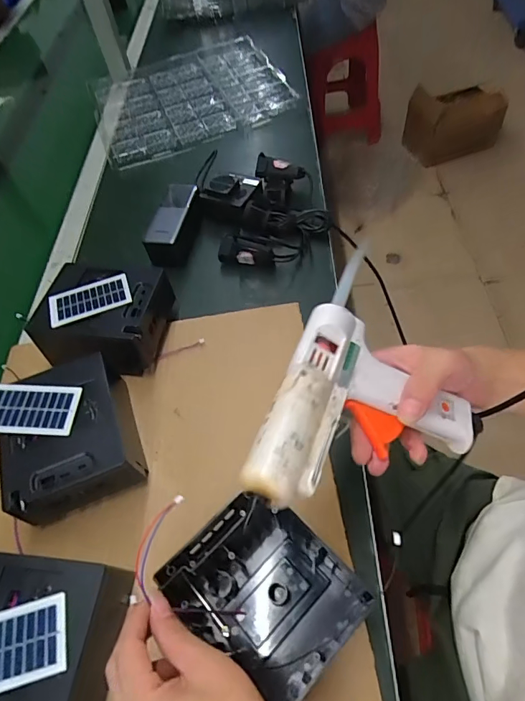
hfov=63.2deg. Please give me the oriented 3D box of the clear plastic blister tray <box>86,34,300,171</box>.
[{"bbox_3d":[-0.160,-0.536,0.902,0.397,0.033,0.358,-19,59,-1],"label":"clear plastic blister tray"}]

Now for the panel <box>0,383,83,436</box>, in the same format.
[{"bbox_3d":[-0.236,0.059,0.435,0.091,0.009,0.053,2,56,4],"label":"panel"}]

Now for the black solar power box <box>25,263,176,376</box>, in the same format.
[{"bbox_3d":[-0.197,-0.040,0.540,0.139,0.081,0.130,0,56,7],"label":"black solar power box"}]

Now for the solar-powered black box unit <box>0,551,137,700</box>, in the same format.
[{"bbox_3d":[-0.193,0.237,0.354,0.150,0.077,0.117,4,57,8],"label":"solar-powered black box unit"}]

